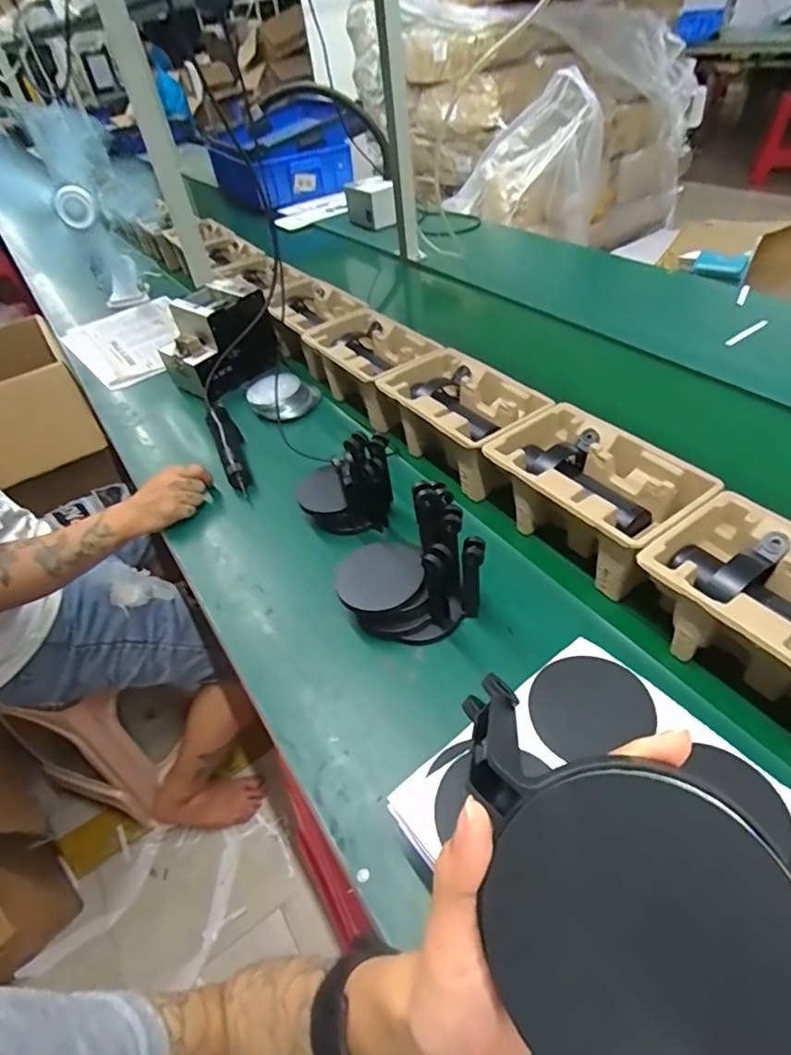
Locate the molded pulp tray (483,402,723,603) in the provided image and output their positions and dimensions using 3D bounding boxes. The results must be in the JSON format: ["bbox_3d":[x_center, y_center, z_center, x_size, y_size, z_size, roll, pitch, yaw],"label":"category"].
[{"bbox_3d":[0.230,-0.043,0.656,0.147,0.098,0.228,-30,52,-20],"label":"molded pulp tray"}]

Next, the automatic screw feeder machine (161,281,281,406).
[{"bbox_3d":[-0.349,-0.360,1.068,0.199,0.152,0.170,-33,53,-22],"label":"automatic screw feeder machine"}]

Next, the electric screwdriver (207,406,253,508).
[{"bbox_3d":[-0.263,-0.130,0.879,0.044,0.041,0.241,-21,50,-13],"label":"electric screwdriver"}]

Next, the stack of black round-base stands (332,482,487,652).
[{"bbox_3d":[0.013,0.045,0.582,0.145,0.150,0.098,-13,49,-6],"label":"stack of black round-base stands"}]

